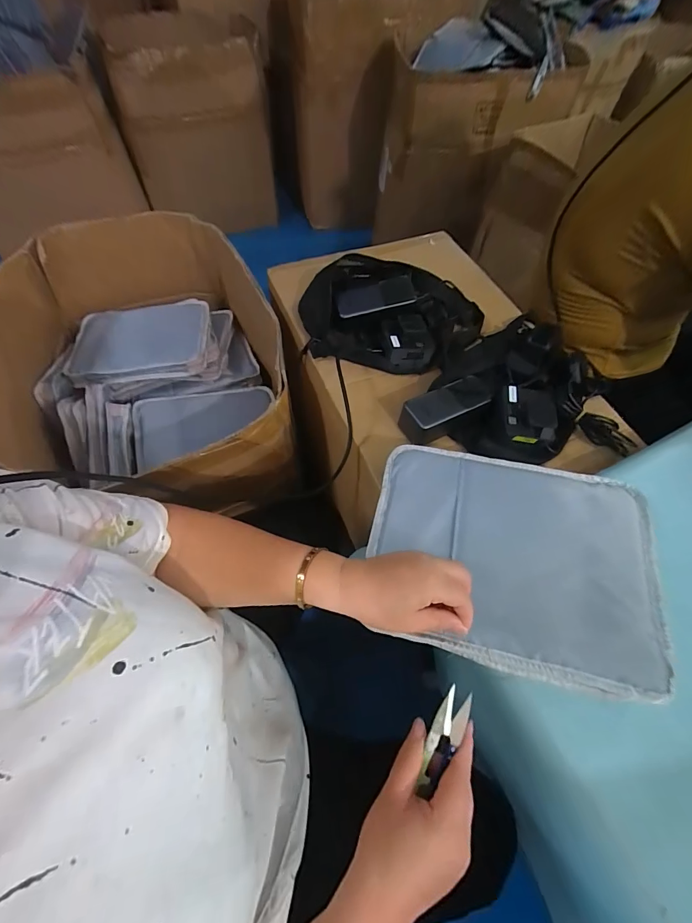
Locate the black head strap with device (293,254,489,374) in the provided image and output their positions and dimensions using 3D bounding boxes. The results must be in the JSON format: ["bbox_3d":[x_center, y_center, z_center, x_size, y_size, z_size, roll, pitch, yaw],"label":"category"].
[{"bbox_3d":[0.074,-0.250,0.652,0.303,0.081,0.215,16,61,7],"label":"black head strap with device"}]

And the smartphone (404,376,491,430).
[{"bbox_3d":[0.149,-0.086,0.548,0.133,0.010,0.054,-20,60,-22],"label":"smartphone"}]

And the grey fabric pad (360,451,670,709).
[{"bbox_3d":[0.174,0.099,0.414,0.289,0.014,0.223,11,59,10],"label":"grey fabric pad"}]

